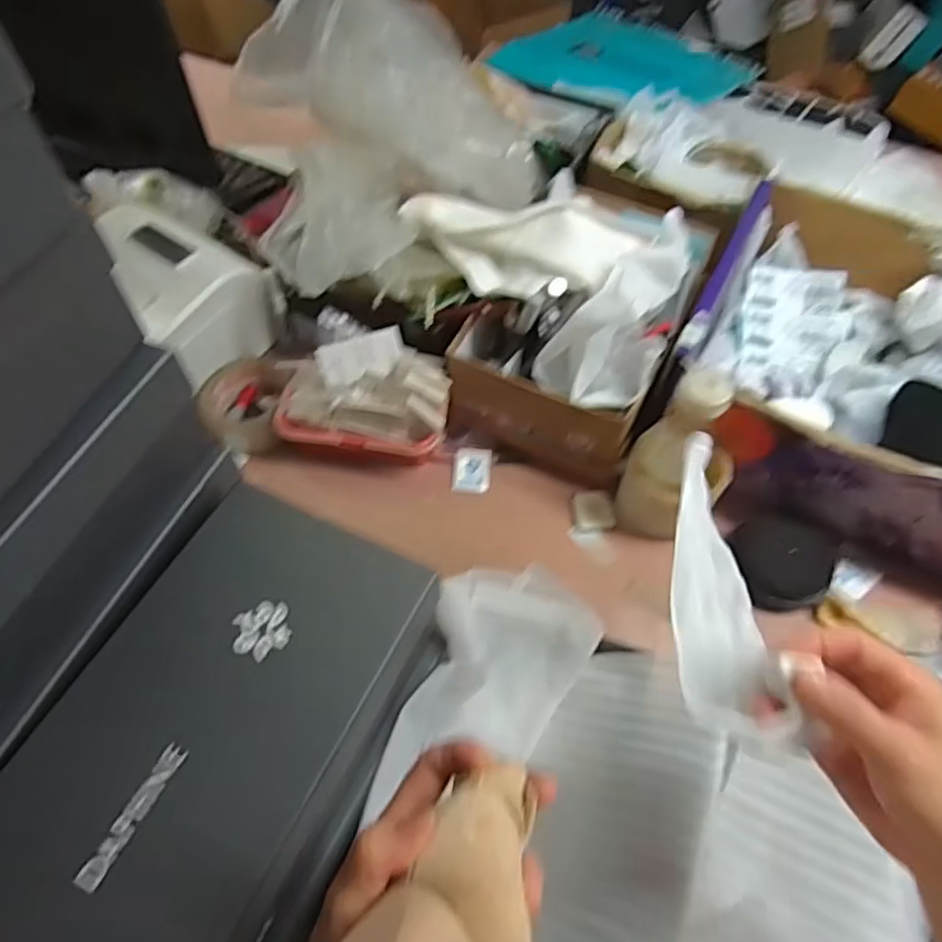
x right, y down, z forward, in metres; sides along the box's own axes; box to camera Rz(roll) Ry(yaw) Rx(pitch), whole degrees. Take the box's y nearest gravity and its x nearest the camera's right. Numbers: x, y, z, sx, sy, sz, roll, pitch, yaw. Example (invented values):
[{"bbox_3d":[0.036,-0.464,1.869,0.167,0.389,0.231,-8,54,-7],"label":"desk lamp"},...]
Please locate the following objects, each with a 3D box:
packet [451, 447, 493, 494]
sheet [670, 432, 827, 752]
[{"bbox_3d":[0.002,-0.001,0.697,0.040,0.009,0.048,8,82,-11],"label":"packet"},{"bbox_3d":[0.146,0.063,0.392,0.056,0.058,0.196,5,50,2],"label":"sheet"}]

